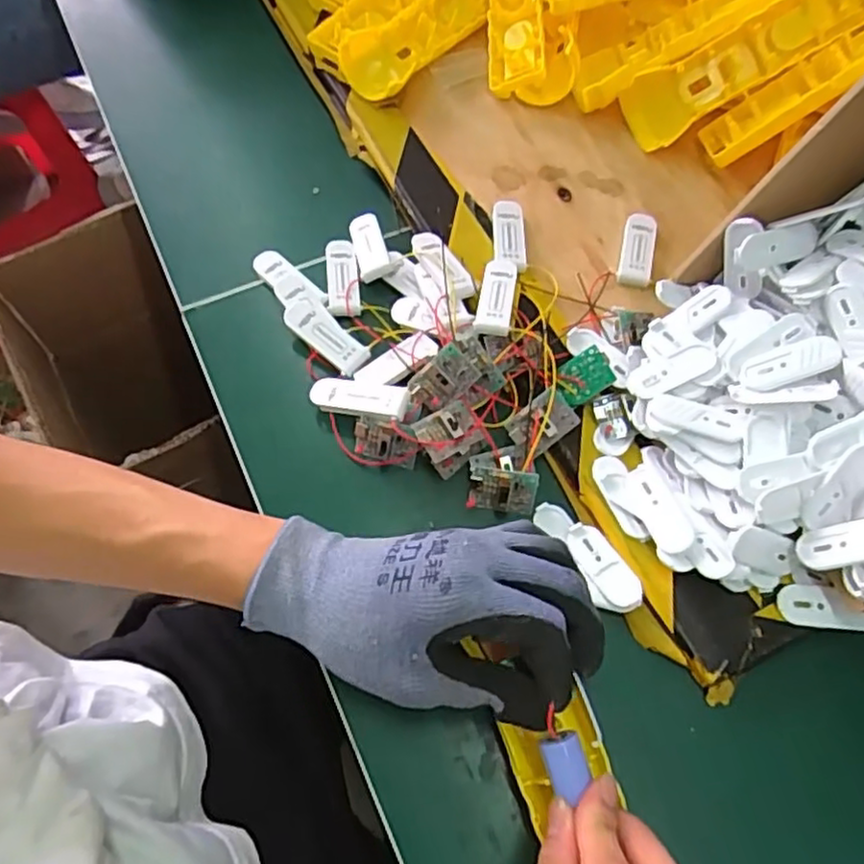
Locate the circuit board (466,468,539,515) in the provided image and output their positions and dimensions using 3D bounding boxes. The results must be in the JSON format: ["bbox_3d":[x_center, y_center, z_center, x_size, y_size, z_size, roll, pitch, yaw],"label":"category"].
[{"bbox_3d":[0.038,0.032,0.374,0.038,0.009,0.025,8,112,1],"label":"circuit board"}]

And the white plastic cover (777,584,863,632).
[{"bbox_3d":[0.195,0.086,0.335,0.045,0.005,0.020,4,67,5],"label":"white plastic cover"}]

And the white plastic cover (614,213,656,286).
[{"bbox_3d":[0.133,-0.119,0.440,0.021,0.004,0.056,12,68,9],"label":"white plastic cover"}]

